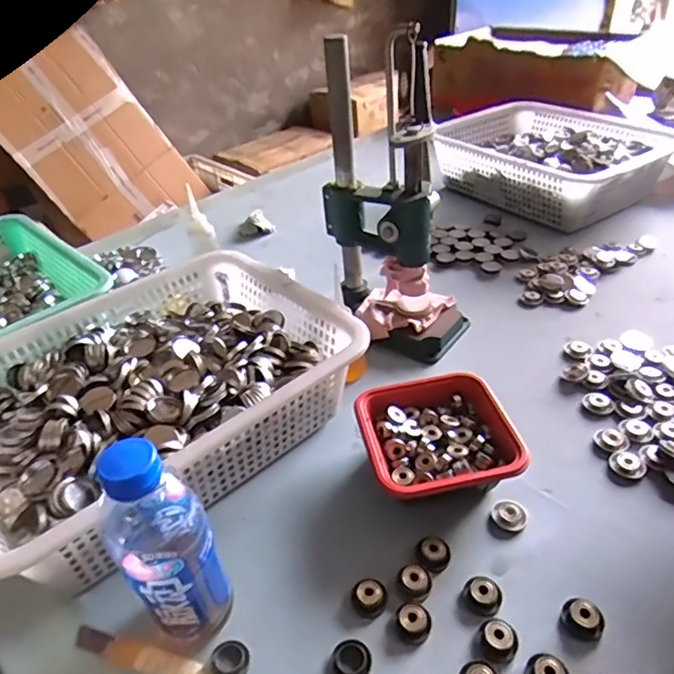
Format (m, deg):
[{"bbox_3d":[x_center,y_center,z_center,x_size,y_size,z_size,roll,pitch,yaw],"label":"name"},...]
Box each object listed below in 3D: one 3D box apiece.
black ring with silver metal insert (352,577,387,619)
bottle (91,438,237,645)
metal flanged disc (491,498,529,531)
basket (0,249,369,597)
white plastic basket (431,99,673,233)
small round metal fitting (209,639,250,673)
[{"bbox_3d":[0.029,0.231,0.482,0.029,0.013,0.033,12,40,22],"label":"black ring with silver metal insert"},{"bbox_3d":[-0.129,0.167,0.420,0.062,0.210,0.059,-9,36,-4],"label":"bottle"},{"bbox_3d":[0.173,0.177,0.544,0.034,0.011,0.033,8,38,18],"label":"metal flanged disc"},{"bbox_3d":[-0.217,0.059,0.630,0.426,0.101,0.331,-29,43,-27],"label":"basket"},{"bbox_3d":[0.451,-0.375,1.145,0.360,0.132,0.421,-29,43,-27],"label":"white plastic basket"},{"bbox_3d":[-0.090,0.269,0.450,0.033,0.011,0.031,-4,36,3],"label":"small round metal fitting"}]

